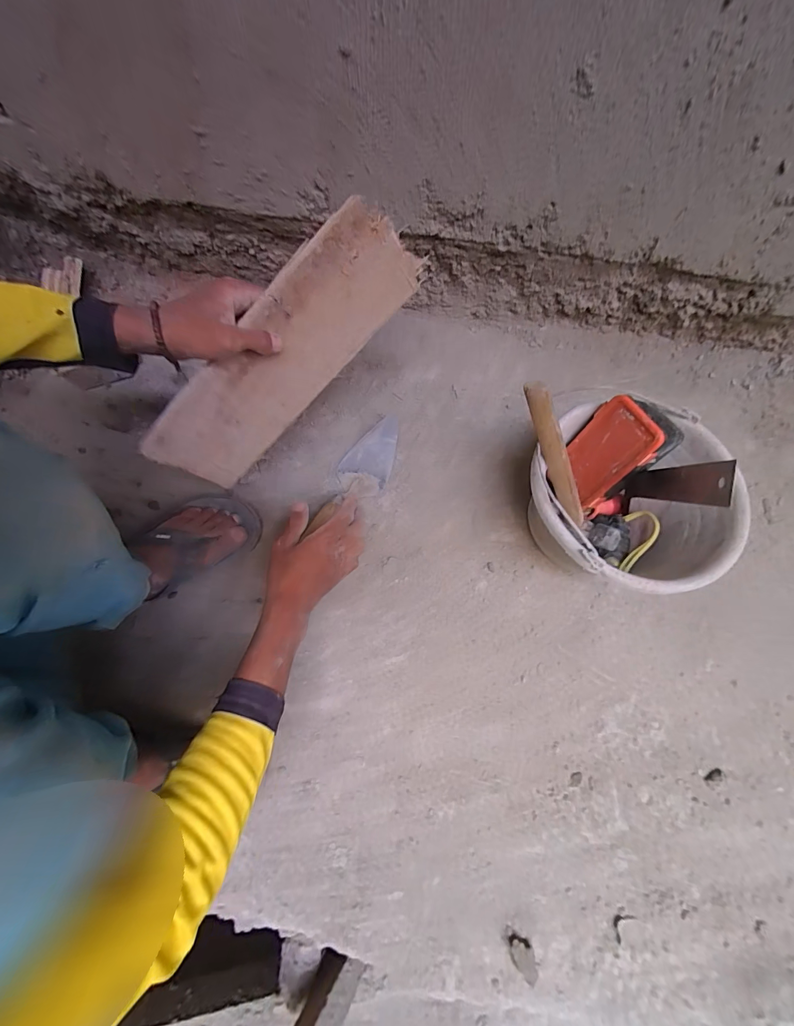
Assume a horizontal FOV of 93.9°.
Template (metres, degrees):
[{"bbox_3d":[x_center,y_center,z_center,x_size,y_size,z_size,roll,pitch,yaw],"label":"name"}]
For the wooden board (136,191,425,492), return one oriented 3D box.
[{"bbox_3d":[-0.125,-0.167,0.412,0.342,0.117,0.016,-43,57,9],"label":"wooden board"}]

